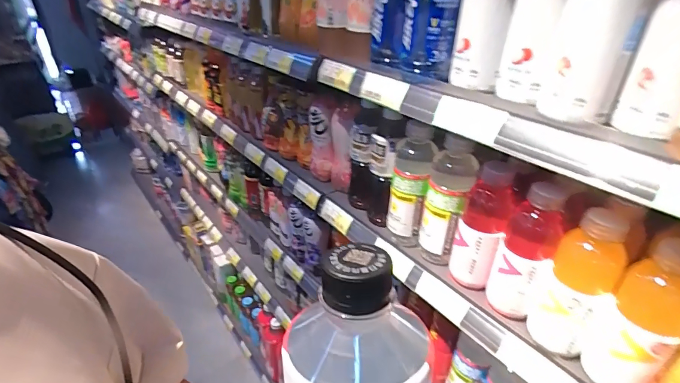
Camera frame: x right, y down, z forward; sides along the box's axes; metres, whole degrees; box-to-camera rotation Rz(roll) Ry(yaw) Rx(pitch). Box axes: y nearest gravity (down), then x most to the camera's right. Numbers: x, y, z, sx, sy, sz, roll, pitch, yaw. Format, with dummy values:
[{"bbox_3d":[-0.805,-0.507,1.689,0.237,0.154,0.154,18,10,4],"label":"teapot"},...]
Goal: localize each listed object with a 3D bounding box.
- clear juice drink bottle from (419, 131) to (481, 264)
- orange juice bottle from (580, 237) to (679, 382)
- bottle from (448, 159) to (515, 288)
[{"bbox_3d":[0.163,0.018,0.592,0.071,0.203,0.061,10,33,18],"label":"clear juice drink bottle"},{"bbox_3d":[0.320,0.133,0.409,0.063,0.185,0.074,-22,37,-31],"label":"orange juice bottle"},{"bbox_3d":[0.199,0.057,0.546,0.068,0.184,0.058,13,34,22],"label":"bottle"}]

